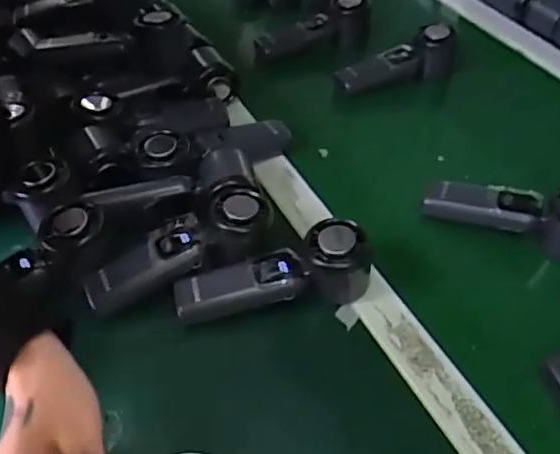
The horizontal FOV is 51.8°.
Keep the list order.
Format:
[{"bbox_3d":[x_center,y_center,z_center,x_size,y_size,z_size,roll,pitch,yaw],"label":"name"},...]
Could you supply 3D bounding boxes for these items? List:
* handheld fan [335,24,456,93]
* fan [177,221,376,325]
[{"bbox_3d":[0.152,-0.207,0.733,0.170,0.059,0.050,-17,49,-16],"label":"handheld fan"},{"bbox_3d":[-0.004,0.036,0.479,0.166,0.051,0.042,-8,47,-8],"label":"fan"}]

